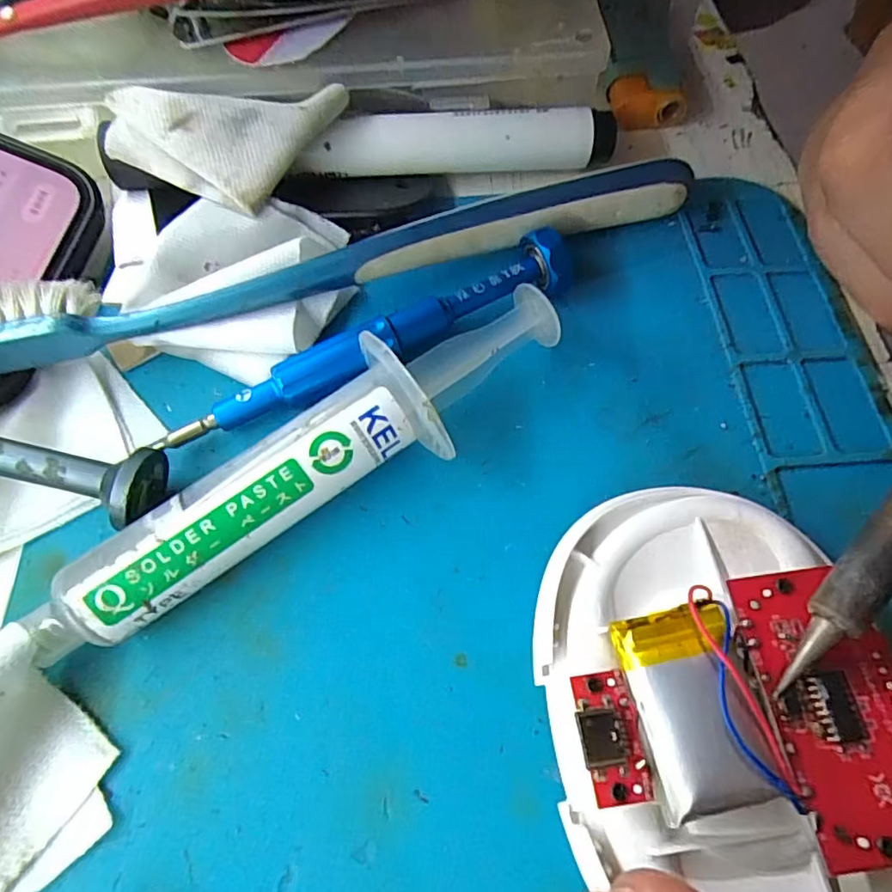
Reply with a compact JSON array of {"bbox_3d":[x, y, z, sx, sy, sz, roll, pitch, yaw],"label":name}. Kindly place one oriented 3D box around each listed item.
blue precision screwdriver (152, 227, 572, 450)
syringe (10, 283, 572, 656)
[{"bbox_3d":[-0.016,-0.025,0.133,0.105,0.015,0.013,-25,65,-13],"label":"blue precision screwdriver"},{"bbox_3d":[-0.026,0.004,0.112,0.110,0.027,0.022,-29,66,-14],"label":"syringe"}]

